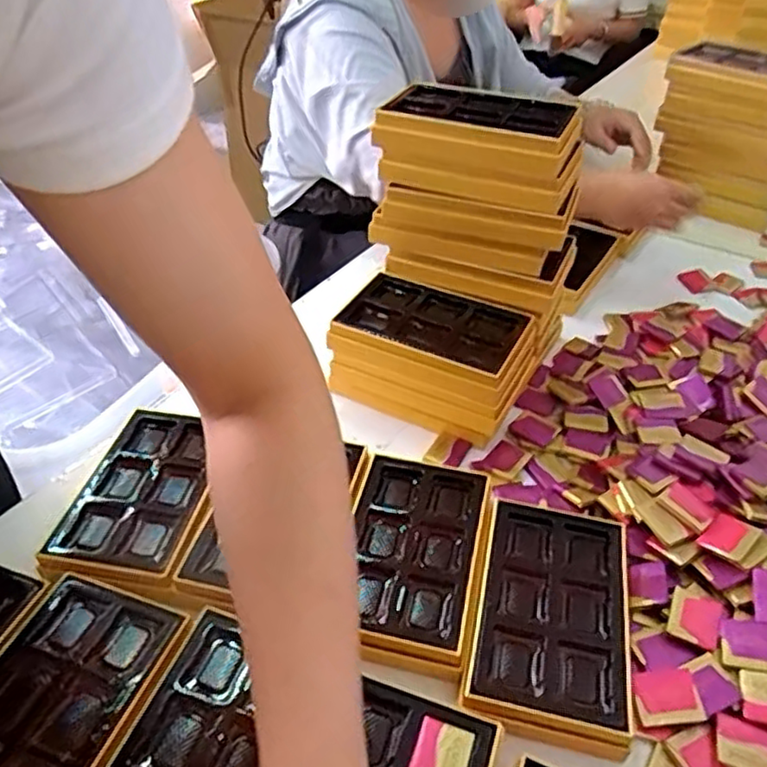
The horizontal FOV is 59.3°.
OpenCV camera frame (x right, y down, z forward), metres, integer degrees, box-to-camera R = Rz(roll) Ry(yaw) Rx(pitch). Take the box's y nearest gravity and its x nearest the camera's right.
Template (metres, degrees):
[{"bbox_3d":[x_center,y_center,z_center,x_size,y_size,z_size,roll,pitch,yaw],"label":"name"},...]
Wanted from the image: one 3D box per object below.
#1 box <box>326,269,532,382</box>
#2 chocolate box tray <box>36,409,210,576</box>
[{"bbox_3d":[0.042,-0.056,0.614,0.160,0.018,0.098,20,43,19],"label":"box"},{"bbox_3d":[-0.188,0.079,0.541,0.100,0.016,0.162,6,39,5],"label":"chocolate box tray"}]

